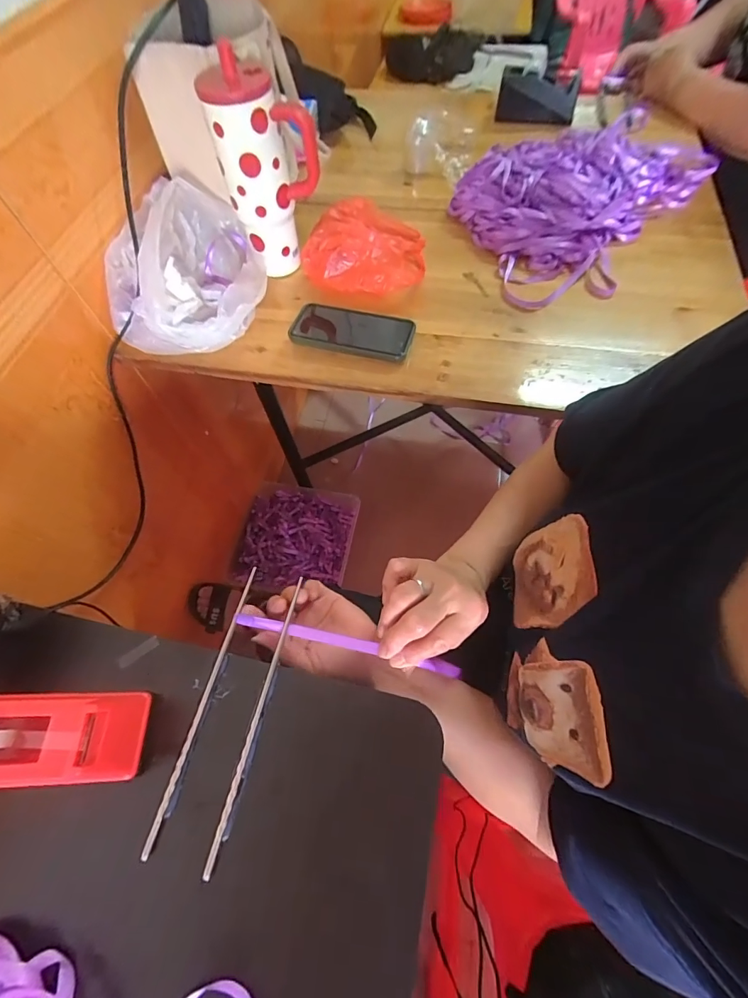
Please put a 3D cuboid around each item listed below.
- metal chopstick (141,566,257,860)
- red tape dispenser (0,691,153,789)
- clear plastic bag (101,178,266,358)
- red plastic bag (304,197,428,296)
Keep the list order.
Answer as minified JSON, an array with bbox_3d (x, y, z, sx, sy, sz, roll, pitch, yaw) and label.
[{"bbox_3d":[-0.142,0.166,0.348,0.006,0.005,0.222,13,65,5],"label":"metal chopstick"},{"bbox_3d":[-0.260,0.178,0.305,0.159,0.064,0.061,-3,63,1],"label":"red tape dispenser"},{"bbox_3d":[-0.265,-0.324,0.567,0.209,0.106,0.280,-12,63,-3],"label":"clear plastic bag"},{"bbox_3d":[-0.008,-0.385,0.609,0.174,0.048,0.190,11,64,8],"label":"red plastic bag"}]

